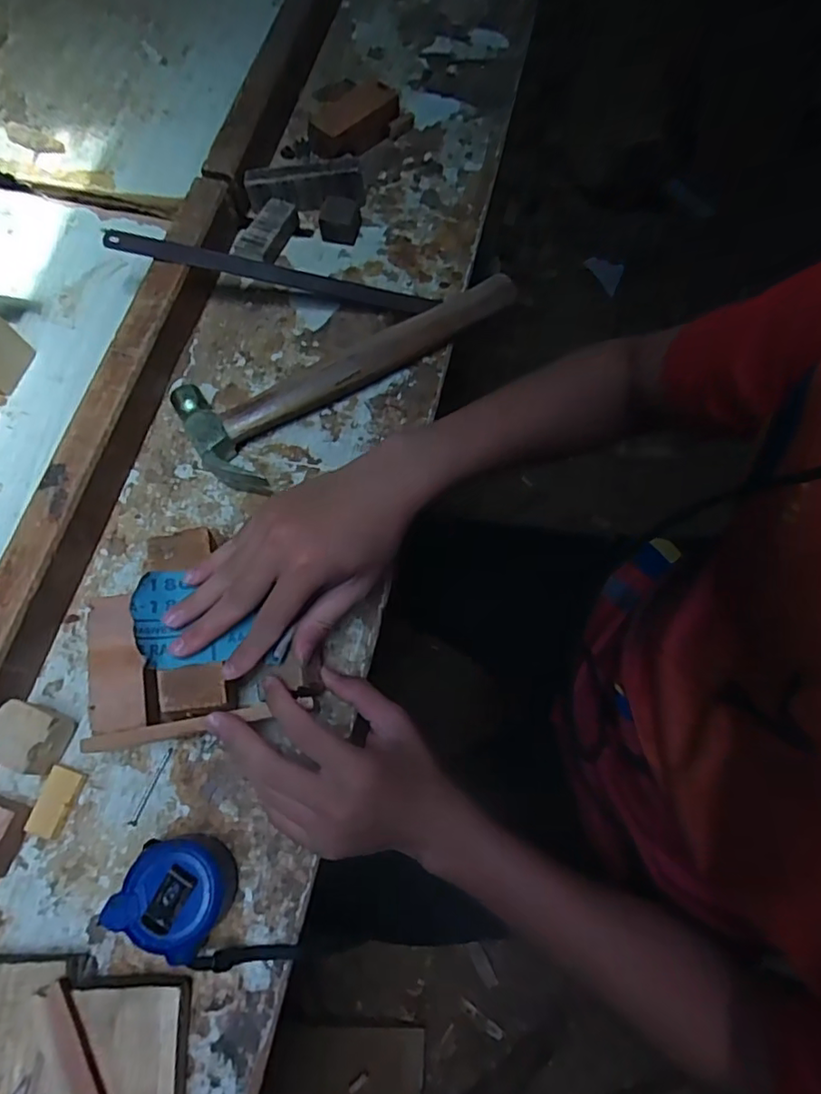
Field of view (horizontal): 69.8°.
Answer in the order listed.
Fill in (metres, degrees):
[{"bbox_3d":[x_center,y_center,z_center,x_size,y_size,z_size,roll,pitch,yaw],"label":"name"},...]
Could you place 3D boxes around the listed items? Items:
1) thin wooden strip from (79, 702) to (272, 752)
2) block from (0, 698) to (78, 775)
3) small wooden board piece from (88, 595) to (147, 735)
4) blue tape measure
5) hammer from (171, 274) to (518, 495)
[{"bbox_3d":[-0.149,0.116,0.375,0.117,0.008,0.011,-10,69,-3],"label":"thin wooden strip"},{"bbox_3d":[-0.252,0.128,0.394,0.045,0.036,0.040,16,69,6],"label":"block"},{"bbox_3d":[-0.198,0.077,0.393,0.036,0.008,0.089,-14,69,-5],"label":"small wooden board piece"},{"bbox_3d":[-0.142,0.210,0.361,0.060,0.043,0.057,23,70,9],"label":"blue tape measure"},{"bbox_3d":[-0.052,-0.165,0.509,0.302,0.031,0.107,-37,73,-13],"label":"hammer"}]

